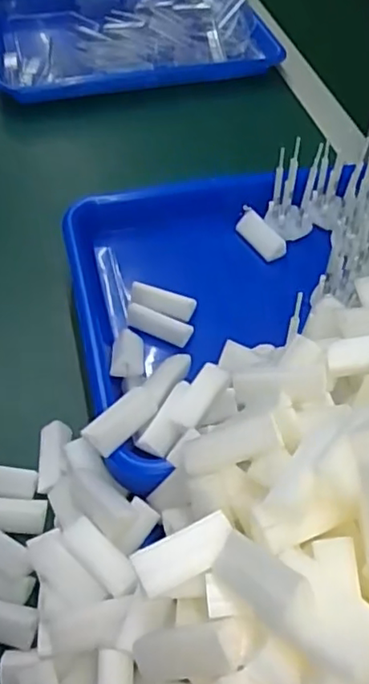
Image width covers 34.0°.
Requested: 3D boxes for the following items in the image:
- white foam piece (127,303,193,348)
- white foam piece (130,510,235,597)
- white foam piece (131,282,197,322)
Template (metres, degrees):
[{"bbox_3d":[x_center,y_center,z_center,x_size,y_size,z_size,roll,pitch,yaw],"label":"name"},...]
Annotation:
[{"bbox_3d":[-0.018,-0.012,0.418,0.046,0.011,0.015,19,53,12],"label":"white foam piece"},{"bbox_3d":[0.000,0.090,0.256,0.043,0.007,0.019,-20,55,-17],"label":"white foam piece"},{"bbox_3d":[-0.016,-0.029,0.430,0.046,0.012,0.017,17,75,5],"label":"white foam piece"}]

